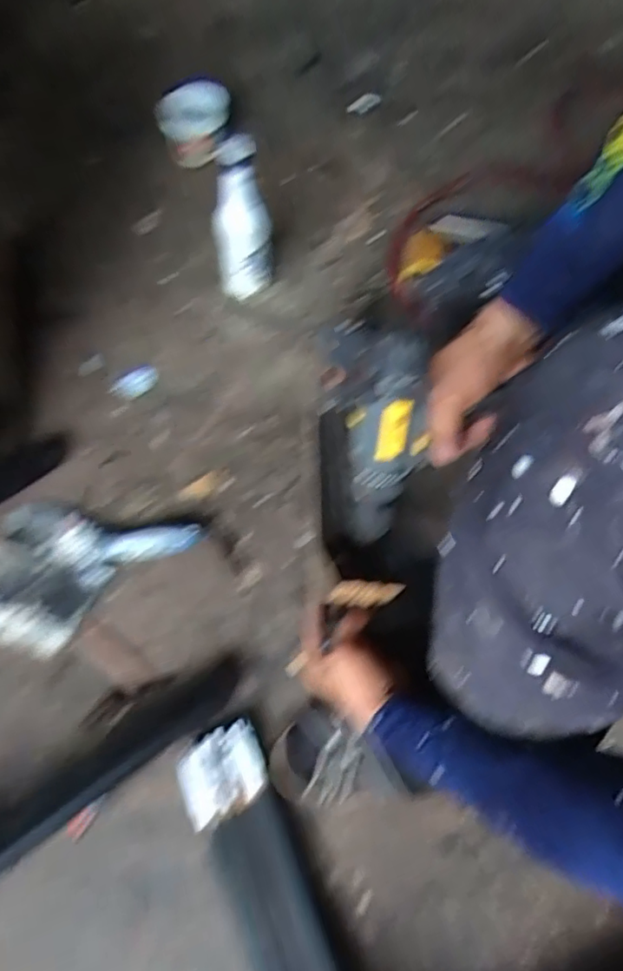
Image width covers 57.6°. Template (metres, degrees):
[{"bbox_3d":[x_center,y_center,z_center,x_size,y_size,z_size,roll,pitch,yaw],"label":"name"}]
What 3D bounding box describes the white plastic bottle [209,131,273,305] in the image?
[{"bbox_3d":[-0.088,-0.325,0.729,0.070,0.214,0.053,-4,67,-2],"label":"white plastic bottle"}]

